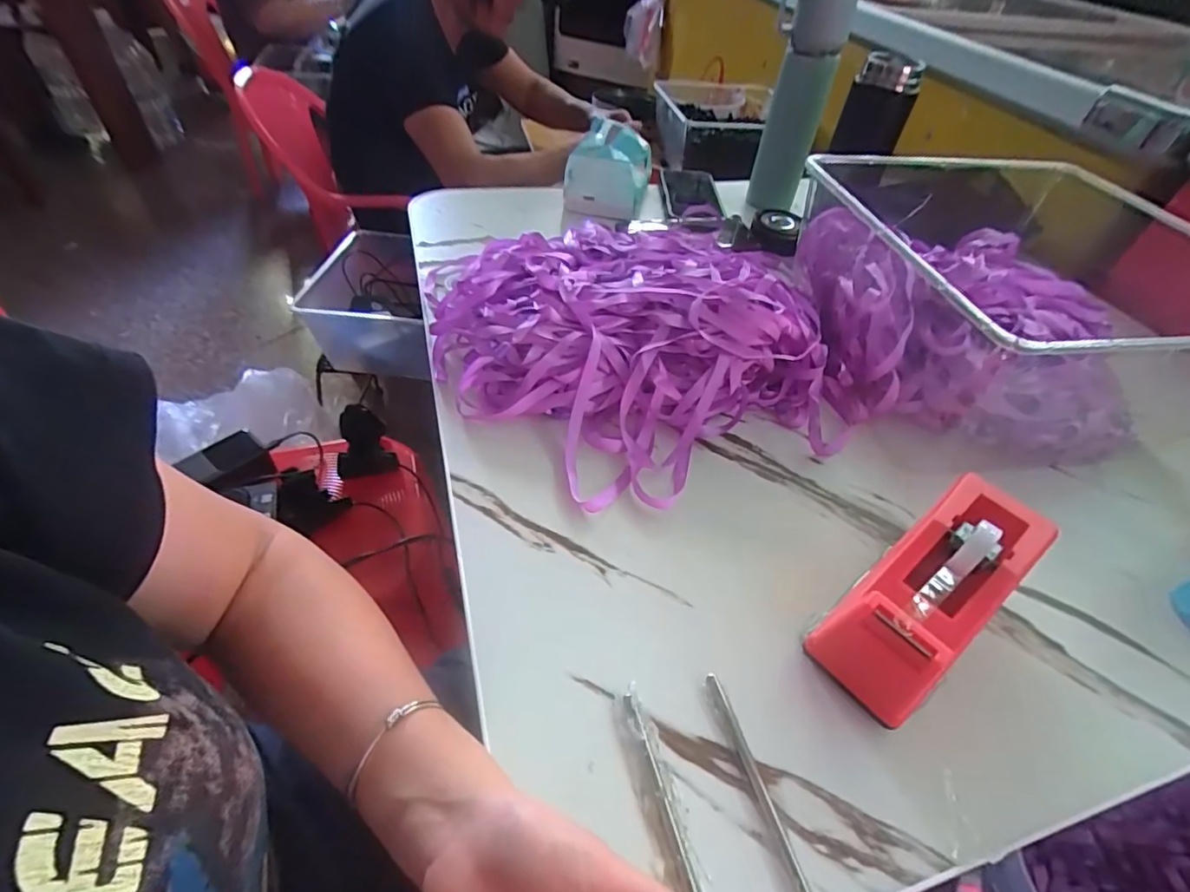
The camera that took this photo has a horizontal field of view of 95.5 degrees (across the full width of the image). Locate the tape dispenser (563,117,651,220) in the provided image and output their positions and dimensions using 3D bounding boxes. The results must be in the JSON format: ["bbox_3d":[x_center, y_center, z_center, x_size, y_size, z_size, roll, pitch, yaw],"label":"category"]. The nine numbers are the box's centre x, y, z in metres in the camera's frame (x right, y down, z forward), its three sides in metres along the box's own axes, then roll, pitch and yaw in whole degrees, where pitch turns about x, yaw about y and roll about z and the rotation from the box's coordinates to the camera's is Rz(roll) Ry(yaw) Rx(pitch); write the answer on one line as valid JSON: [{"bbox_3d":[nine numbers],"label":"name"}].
[{"bbox_3d":[0.025,-0.374,0.722,0.094,0.076,0.140,15,48,8],"label":"tape dispenser"}]

